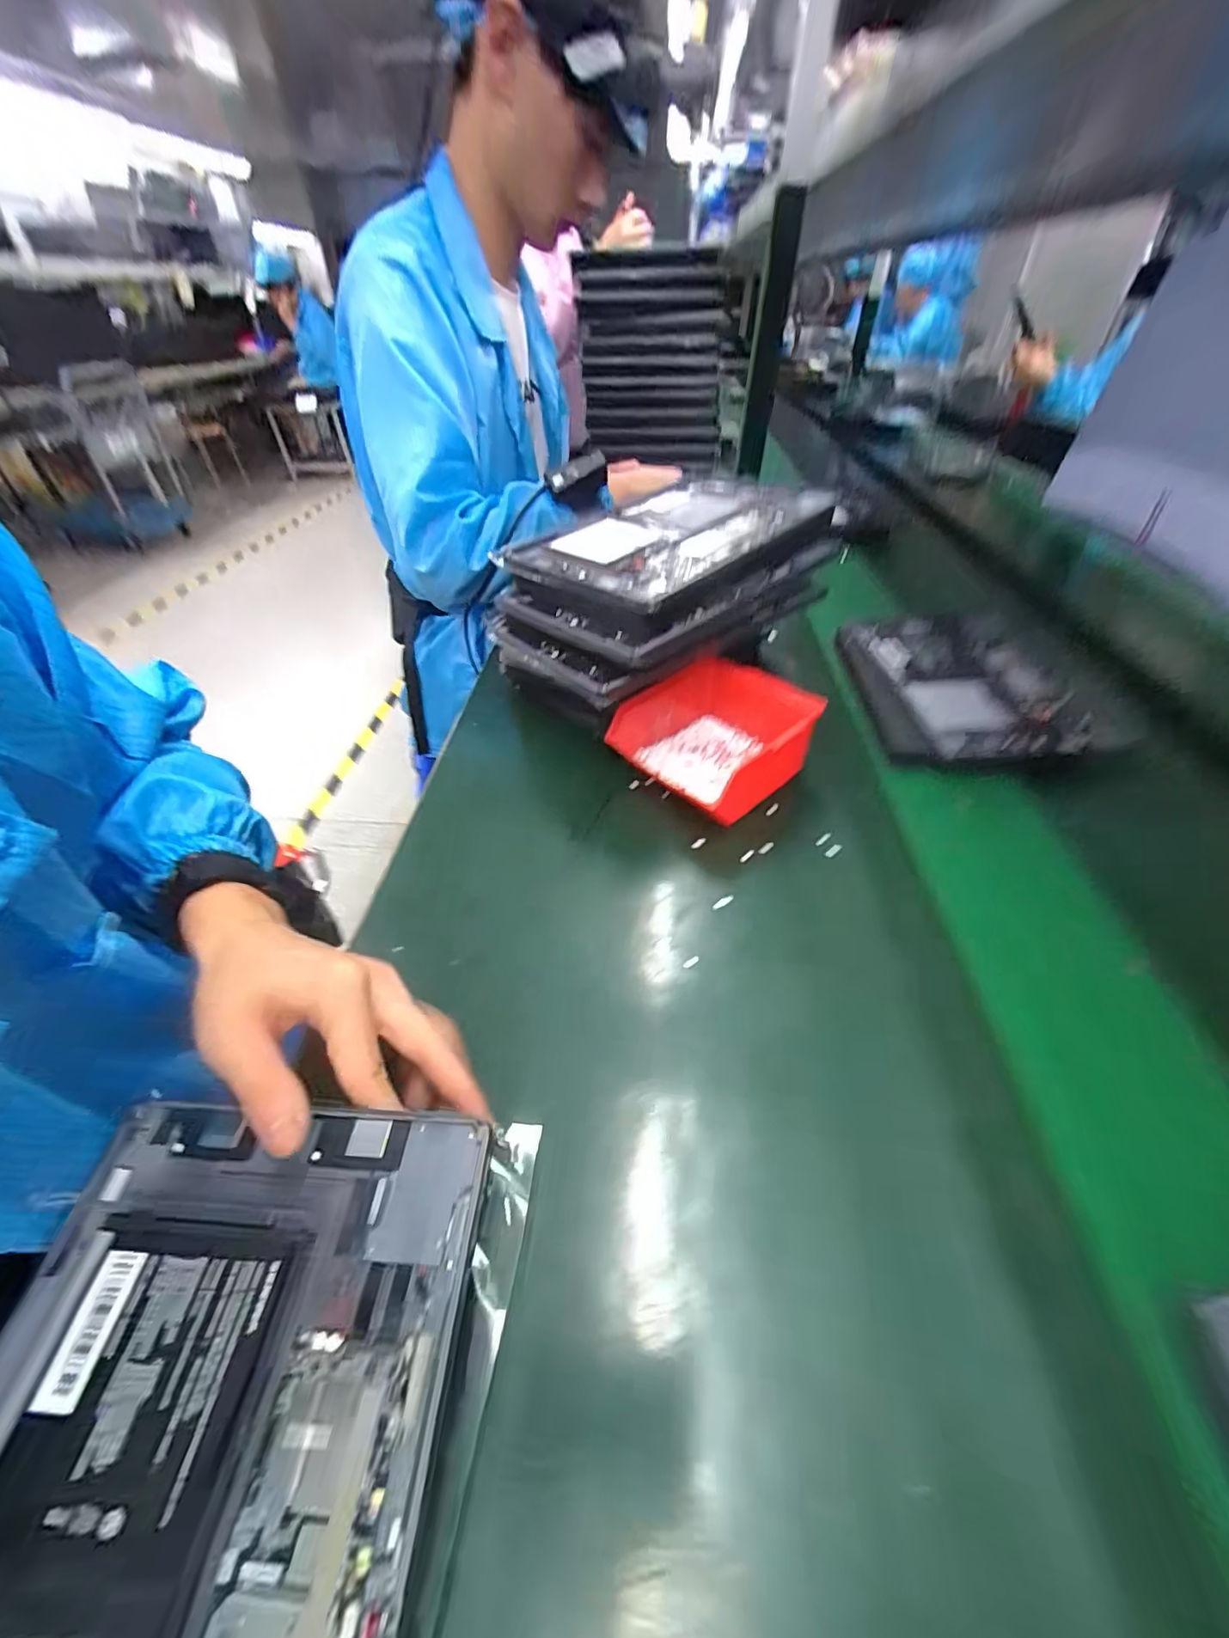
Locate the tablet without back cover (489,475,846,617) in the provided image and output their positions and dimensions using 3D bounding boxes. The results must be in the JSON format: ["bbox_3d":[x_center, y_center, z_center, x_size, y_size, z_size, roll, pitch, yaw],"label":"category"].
[{"bbox_3d":[0.058,-0.249,0.462,0.274,0.011,0.177,-37,52,-27],"label":"tablet without back cover"}]

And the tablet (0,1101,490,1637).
[{"bbox_3d":[-0.143,0.230,0.161,0.164,0.006,0.248,0,49,4],"label":"tablet"}]

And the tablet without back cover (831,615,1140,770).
[{"bbox_3d":[0.350,-0.143,0.547,0.198,0.028,0.254,-1,45,1],"label":"tablet without back cover"}]

